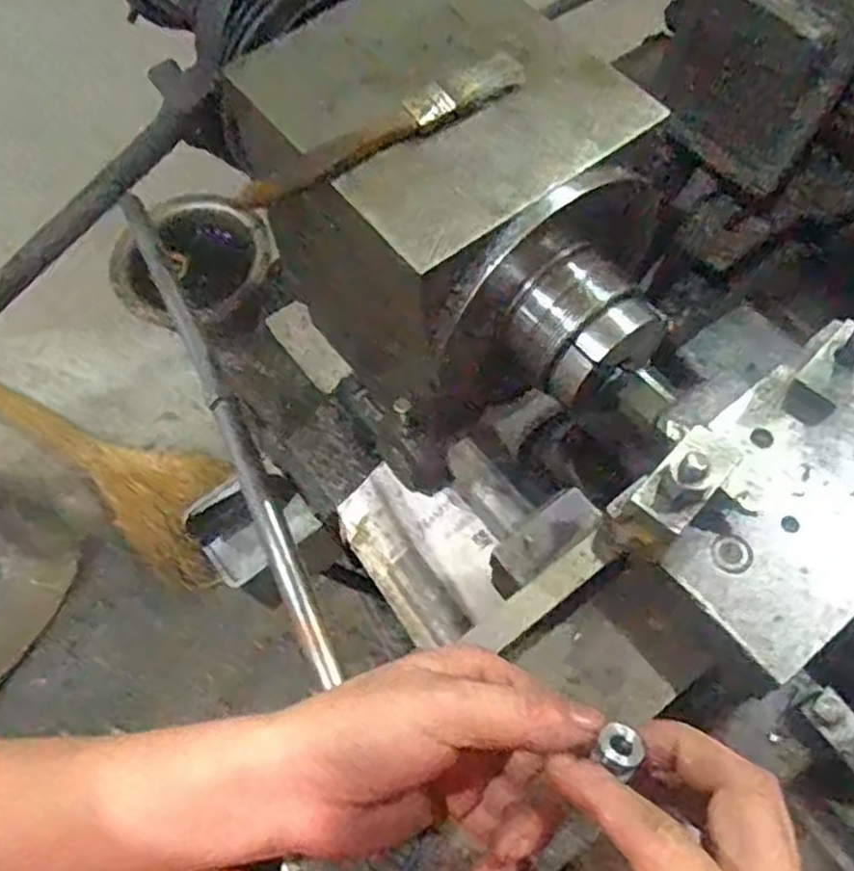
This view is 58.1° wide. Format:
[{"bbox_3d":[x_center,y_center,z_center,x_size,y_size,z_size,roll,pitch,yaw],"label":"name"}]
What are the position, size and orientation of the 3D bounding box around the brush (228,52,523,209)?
[{"bbox_3d":[-0.020,-0.148,0.371,0.156,0.010,0.023,-31,67,-13],"label":"brush"}]

